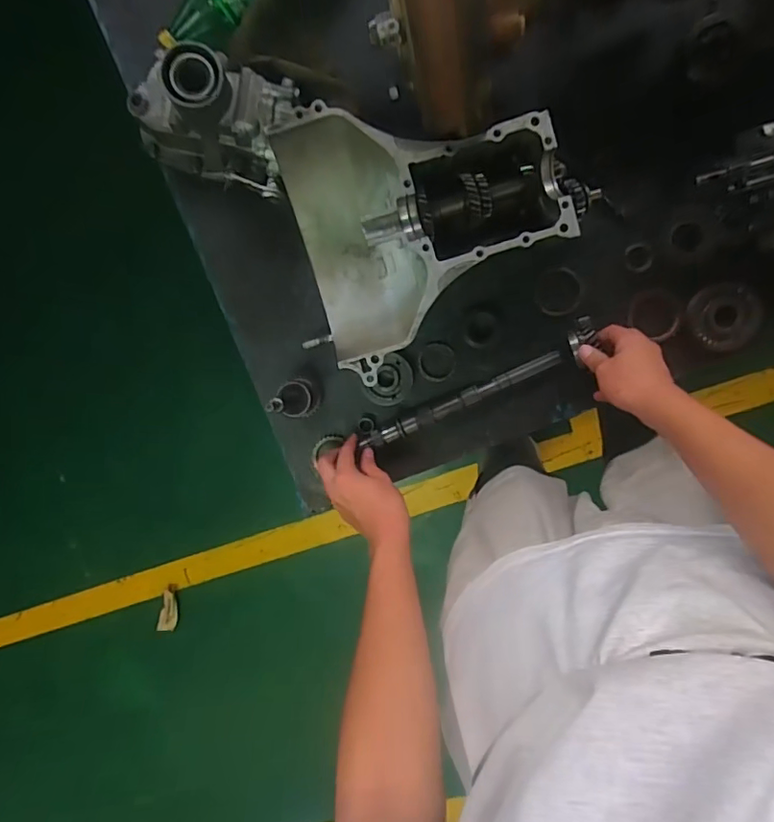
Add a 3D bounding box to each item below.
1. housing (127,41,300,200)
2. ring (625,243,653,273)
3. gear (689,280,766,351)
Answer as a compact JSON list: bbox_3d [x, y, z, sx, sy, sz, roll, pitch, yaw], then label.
[{"bbox_3d":[-0.200,-0.348,0.623,0.204,0.109,0.130,20,99,3],"label":"housing"},{"bbox_3d":[0.310,-0.189,0.654,0.033,0.012,0.036,1,98,5],"label":"ring"},{"bbox_3d":[0.415,-0.115,0.649,0.076,0.029,0.083,1,98,5],"label":"gear"}]

